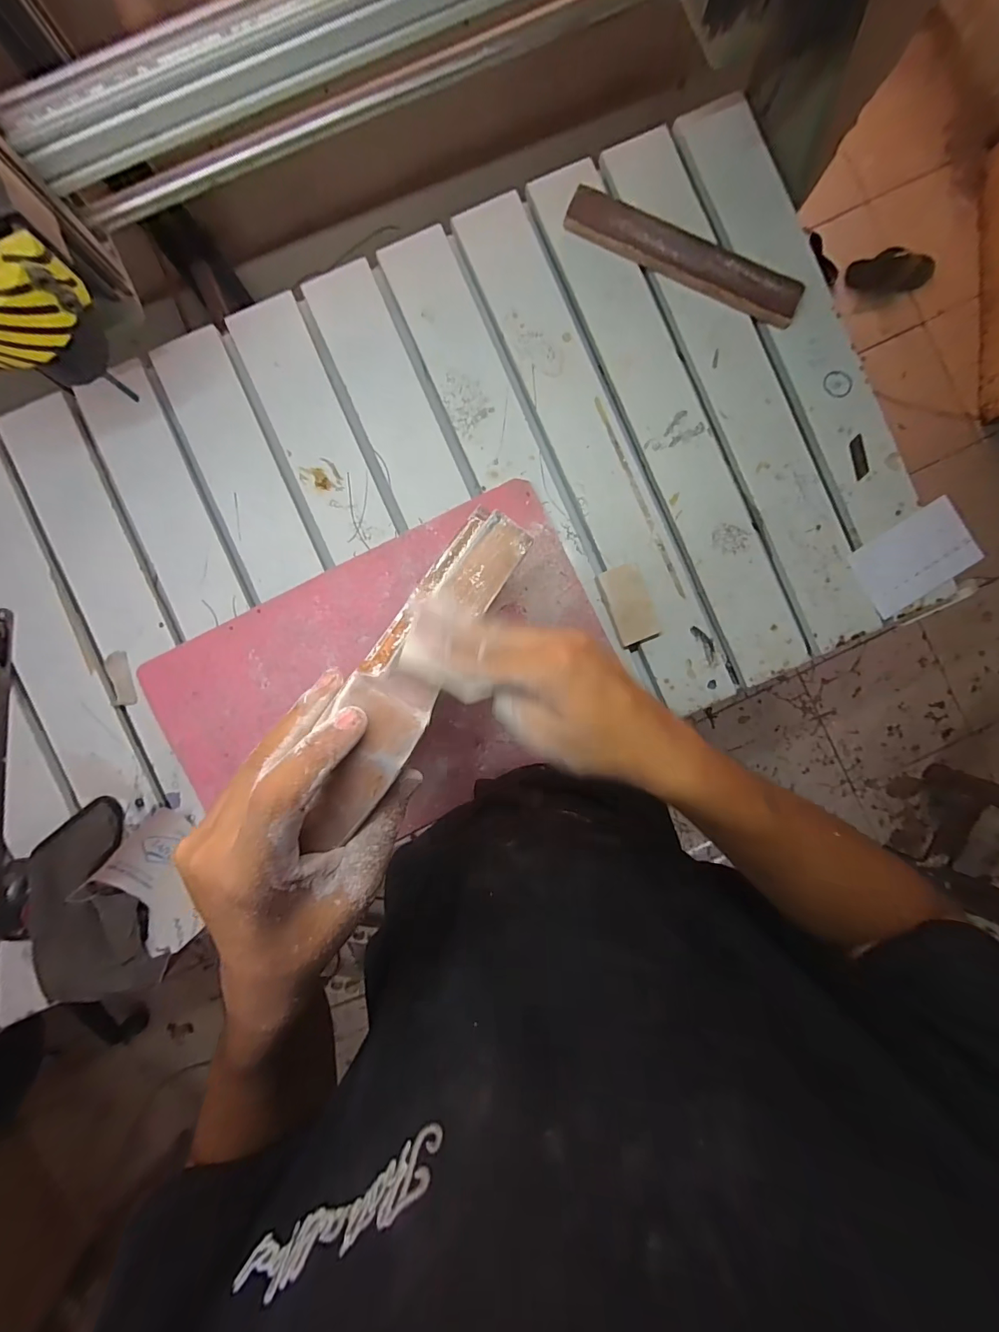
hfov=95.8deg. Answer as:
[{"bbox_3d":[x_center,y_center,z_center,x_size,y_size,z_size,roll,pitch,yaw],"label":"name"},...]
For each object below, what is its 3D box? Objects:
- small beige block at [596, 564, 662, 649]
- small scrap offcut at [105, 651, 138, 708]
[{"bbox_3d":[0.162,-0.076,0.564,0.051,0.022,0.096,-20,90,-1],"label":"small beige block"},{"bbox_3d":[-0.472,0.016,0.563,0.030,0.004,0.066,-8,90,-1],"label":"small scrap offcut"}]

